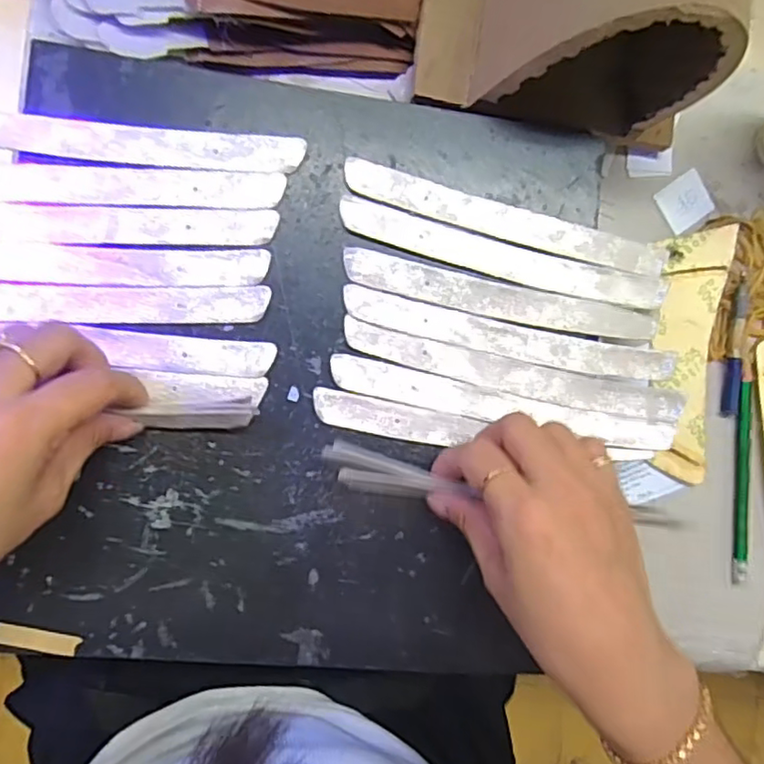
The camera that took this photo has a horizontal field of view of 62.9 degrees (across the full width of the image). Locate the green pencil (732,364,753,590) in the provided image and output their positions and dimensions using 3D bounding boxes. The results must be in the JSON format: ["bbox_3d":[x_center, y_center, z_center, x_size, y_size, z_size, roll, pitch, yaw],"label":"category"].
[{"bbox_3d":[0.235,0.062,0.404,0.009,0.004,0.138,1,91,-9],"label":"green pencil"}]

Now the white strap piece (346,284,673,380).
[{"bbox_3d":[0.073,-0.023,0.340,0.187,0.004,0.021,11,89,-8],"label":"white strap piece"}]

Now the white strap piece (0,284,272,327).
[{"bbox_3d":[-0.154,-0.039,0.310,0.189,0.006,0.021,0,93,-9],"label":"white strap piece"}]

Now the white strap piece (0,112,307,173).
[{"bbox_3d":[-0.134,-0.121,0.310,0.186,0.004,0.022,4,90,-8],"label":"white strap piece"}]

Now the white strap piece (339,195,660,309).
[{"bbox_3d":[0.071,-0.067,0.339,0.187,0.004,0.023,13,89,-8],"label":"white strap piece"}]

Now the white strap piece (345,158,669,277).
[{"bbox_3d":[0.073,-0.086,0.339,0.187,0.007,0.022,13,89,-8],"label":"white strap piece"}]

